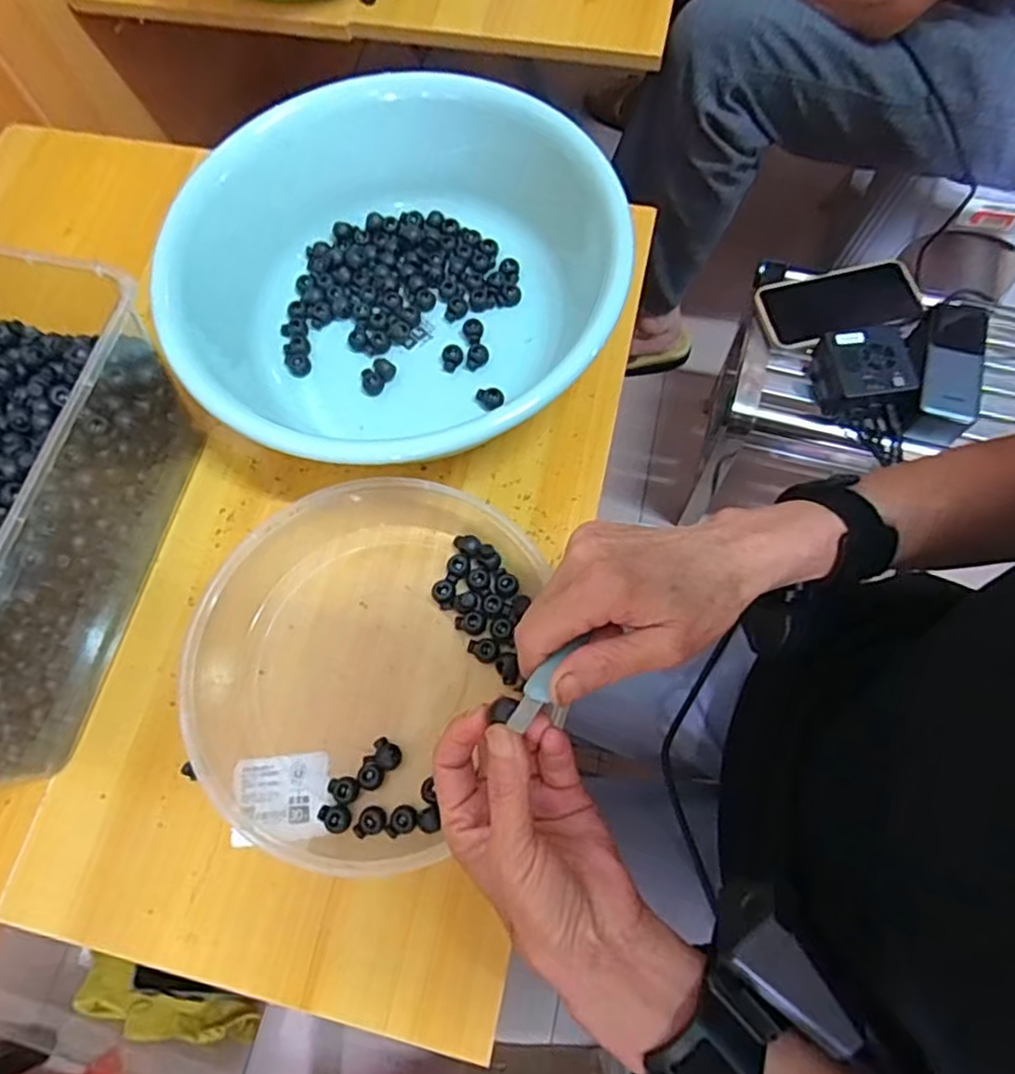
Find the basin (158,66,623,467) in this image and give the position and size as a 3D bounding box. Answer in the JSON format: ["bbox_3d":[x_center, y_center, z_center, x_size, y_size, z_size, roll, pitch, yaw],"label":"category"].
[{"bbox_3d":[-0.072,-0.169,0.481,0.271,0.098,0.293,-1,71,2],"label":"basin"}]

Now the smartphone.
[{"bbox_3d":[0.352,-0.250,0.732,0.165,0.013,0.082,-15,71,-3],"label":"smartphone"}]

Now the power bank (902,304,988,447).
[{"bbox_3d":[0.428,-0.161,0.674,0.049,0.045,0.132,16,72,7],"label":"power bank"}]

